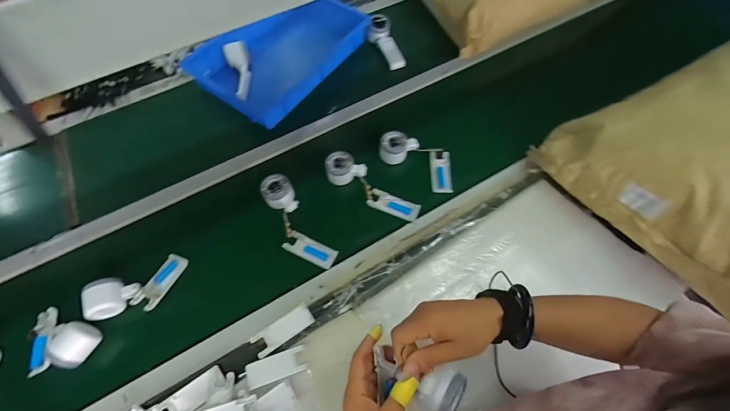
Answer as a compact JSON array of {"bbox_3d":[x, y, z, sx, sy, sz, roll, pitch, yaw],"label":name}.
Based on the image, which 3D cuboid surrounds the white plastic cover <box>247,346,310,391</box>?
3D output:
[{"bbox_3d":[-0.146,0.266,0.517,0.097,0.006,0.039,-18,65,-7],"label":"white plastic cover"}]

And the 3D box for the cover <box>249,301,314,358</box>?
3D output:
[{"bbox_3d":[-0.143,0.217,0.551,0.107,0.007,0.040,-33,68,-14],"label":"cover"}]

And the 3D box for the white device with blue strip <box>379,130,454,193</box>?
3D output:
[{"bbox_3d":[0.117,-0.103,0.691,0.180,0.055,0.100,18,66,10],"label":"white device with blue strip"}]

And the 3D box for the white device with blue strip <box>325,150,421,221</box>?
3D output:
[{"bbox_3d":[0.014,-0.041,0.666,0.222,0.044,0.072,29,68,14],"label":"white device with blue strip"}]

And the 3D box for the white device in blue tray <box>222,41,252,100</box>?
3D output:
[{"bbox_3d":[-0.320,-0.343,0.806,0.057,0.033,0.163,-15,77,-6],"label":"white device in blue tray"}]

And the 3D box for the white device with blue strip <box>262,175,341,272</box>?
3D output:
[{"bbox_3d":[-0.144,0.034,0.633,0.076,0.043,0.221,-34,68,-14],"label":"white device with blue strip"}]

